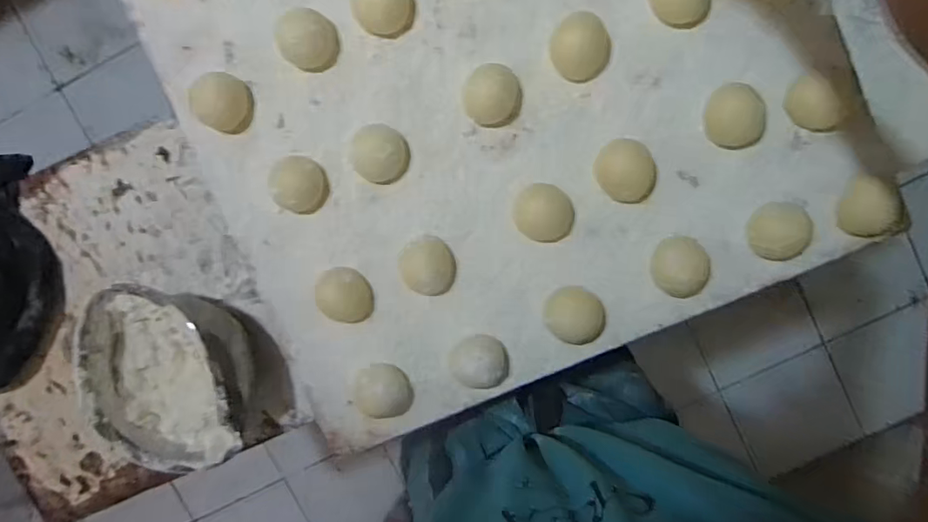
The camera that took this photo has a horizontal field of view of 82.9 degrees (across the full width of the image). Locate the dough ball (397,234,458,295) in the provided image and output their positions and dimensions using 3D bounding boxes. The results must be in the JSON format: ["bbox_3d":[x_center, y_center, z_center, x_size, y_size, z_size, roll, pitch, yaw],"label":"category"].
[{"bbox_3d":[-0.033,0.004,0.489,0.047,0.024,0.055,-24,96,5],"label":"dough ball"}]

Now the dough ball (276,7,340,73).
[{"bbox_3d":[-0.137,-0.196,0.468,0.049,0.034,0.045,0,98,2],"label":"dough ball"}]

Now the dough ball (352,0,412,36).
[{"bbox_3d":[-0.073,-0.227,0.464,0.051,0.027,0.046,1,98,2],"label":"dough ball"}]

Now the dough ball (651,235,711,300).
[{"bbox_3d":[0.199,0.006,0.475,0.053,0.031,0.053,0,98,2],"label":"dough ball"}]

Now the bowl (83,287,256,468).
[{"bbox_3d":[-0.320,0.120,0.584,0.156,0.098,0.196,1,98,2],"label":"bowl"}]

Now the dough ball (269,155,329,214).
[{"bbox_3d":[-0.152,-0.068,0.483,0.047,0.032,0.049,0,98,2],"label":"dough ball"}]

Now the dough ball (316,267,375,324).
[{"bbox_3d":[-0.112,0.033,0.496,0.046,0.026,0.054,-15,97,4],"label":"dough ball"}]

